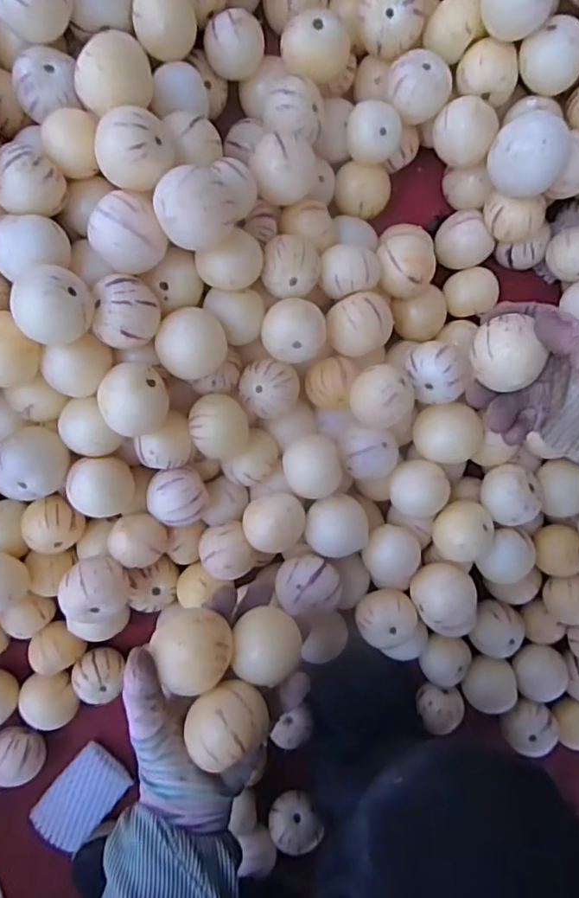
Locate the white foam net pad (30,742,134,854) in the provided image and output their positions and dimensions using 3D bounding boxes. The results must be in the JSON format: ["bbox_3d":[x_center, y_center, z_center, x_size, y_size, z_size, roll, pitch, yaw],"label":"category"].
[{"bbox_3d":[-0.187,0.313,0.509,0.054,0.015,0.082,42,90,-8],"label":"white foam net pad"}]

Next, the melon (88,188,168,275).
[{"bbox_3d":[-0.111,-0.147,0.393,0.046,0.043,0.048,-28,98,-3],"label":"melon"}]

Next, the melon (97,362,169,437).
[{"bbox_3d":[-0.111,-0.036,0.412,0.046,0.040,0.048,-1,95,-7],"label":"melon"}]

